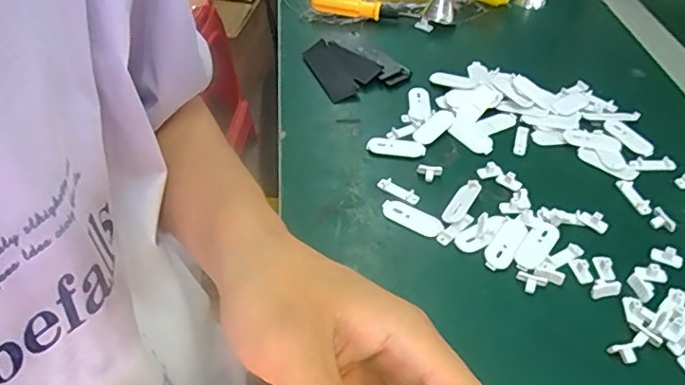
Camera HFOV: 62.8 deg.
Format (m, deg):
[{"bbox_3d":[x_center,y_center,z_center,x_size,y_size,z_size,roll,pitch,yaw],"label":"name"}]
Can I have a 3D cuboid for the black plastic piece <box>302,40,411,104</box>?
[{"bbox_3d":[0.011,-0.135,0.576,0.083,0.014,0.092,-17,47,-16],"label":"black plastic piece"}]

